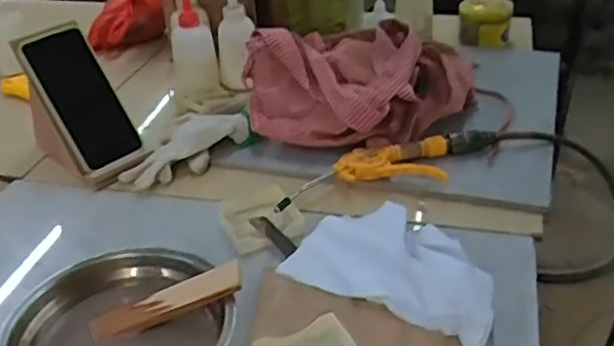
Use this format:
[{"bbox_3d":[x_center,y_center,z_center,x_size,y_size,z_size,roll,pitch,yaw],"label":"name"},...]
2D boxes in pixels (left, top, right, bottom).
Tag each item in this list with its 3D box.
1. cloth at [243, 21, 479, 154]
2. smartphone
[{"bbox_3d":[0.066,-0.113,0.811,0.281,0.098,0.205,1,34,6],"label":"cloth"},{"bbox_3d":[-0.261,-0.087,0.767,0.078,0.166,0.010,-30,2,-34],"label":"smartphone"}]

